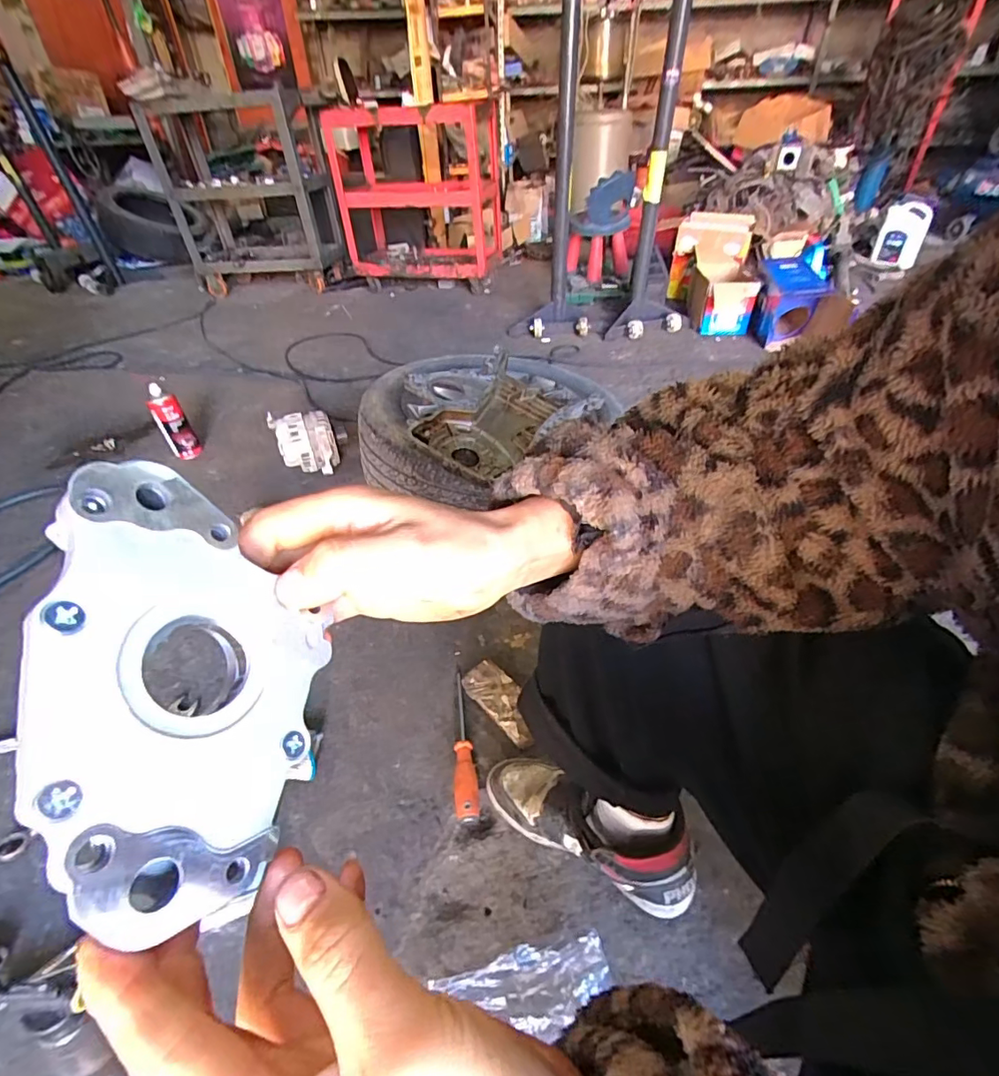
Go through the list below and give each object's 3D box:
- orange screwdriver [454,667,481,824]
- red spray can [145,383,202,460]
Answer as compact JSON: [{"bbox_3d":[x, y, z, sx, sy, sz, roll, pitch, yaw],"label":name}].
[{"bbox_3d":[-0.055,0.304,0.787,0.033,0.035,0.251,-5,40,-4],"label":"orange screwdriver"},{"bbox_3d":[-0.848,-0.298,1.340,0.073,0.220,0.079,0,41,0],"label":"red spray can"}]

